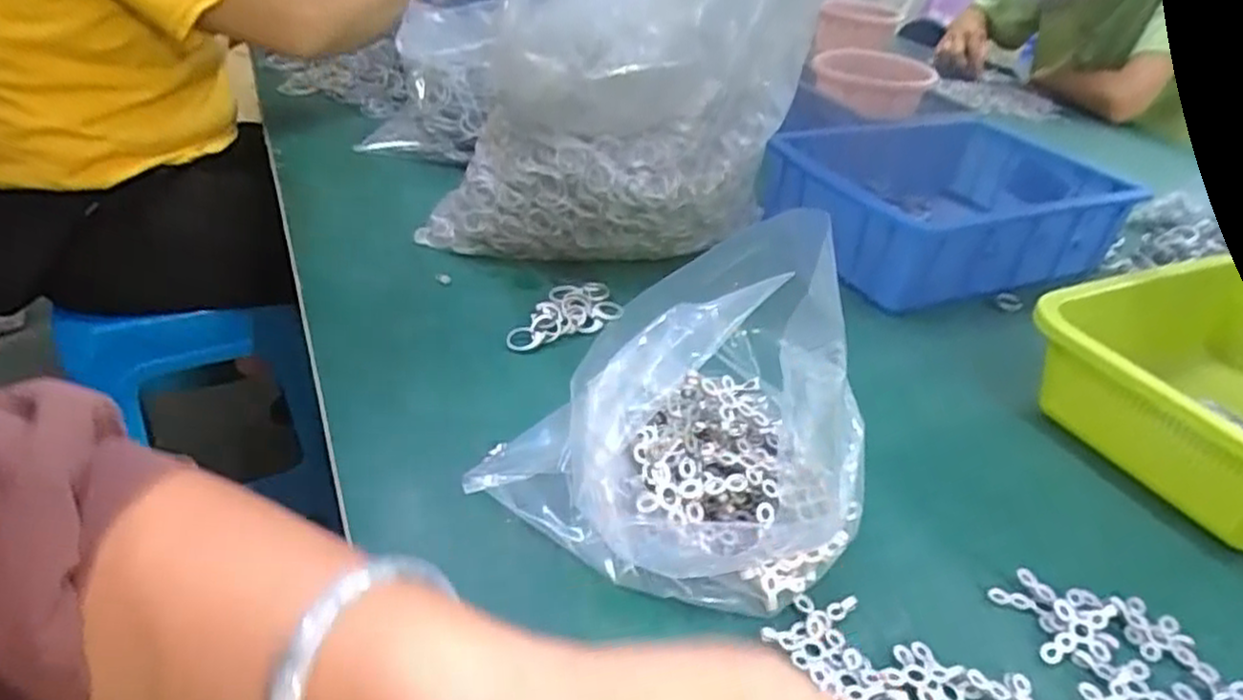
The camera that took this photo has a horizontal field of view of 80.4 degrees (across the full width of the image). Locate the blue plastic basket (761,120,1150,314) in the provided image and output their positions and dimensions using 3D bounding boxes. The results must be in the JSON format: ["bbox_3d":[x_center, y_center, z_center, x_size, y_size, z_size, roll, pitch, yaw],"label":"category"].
[{"bbox_3d":[0.300,-0.137,0.695,0.306,0.086,0.213,-9,37,-22],"label":"blue plastic basket"}]

